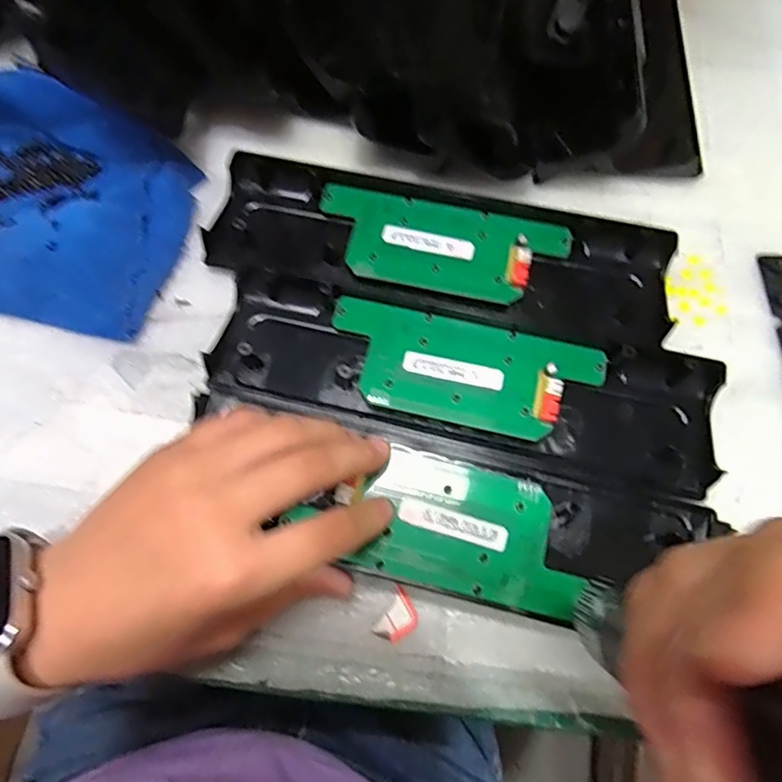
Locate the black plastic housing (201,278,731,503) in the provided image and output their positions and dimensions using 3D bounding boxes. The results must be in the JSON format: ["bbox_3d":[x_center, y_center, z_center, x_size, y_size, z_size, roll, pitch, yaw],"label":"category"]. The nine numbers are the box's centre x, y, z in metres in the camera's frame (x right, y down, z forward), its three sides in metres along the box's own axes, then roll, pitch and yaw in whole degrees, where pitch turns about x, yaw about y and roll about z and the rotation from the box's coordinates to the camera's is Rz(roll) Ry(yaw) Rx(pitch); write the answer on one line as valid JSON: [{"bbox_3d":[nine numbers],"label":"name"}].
[{"bbox_3d":[0.035,-0.008,0.279,0.242,0.015,0.067,11,71,2],"label":"black plastic housing"}]

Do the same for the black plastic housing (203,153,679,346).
[{"bbox_3d":[0.027,-0.080,0.305,0.242,0.014,0.072,10,71,2],"label":"black plastic housing"}]

